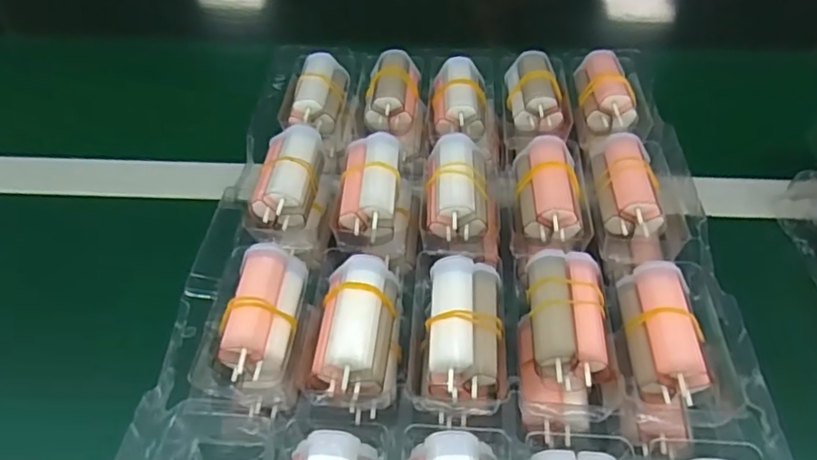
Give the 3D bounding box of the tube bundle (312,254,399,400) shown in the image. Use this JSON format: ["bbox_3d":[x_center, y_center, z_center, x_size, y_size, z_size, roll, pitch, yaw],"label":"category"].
[{"bbox_3d":[-0.026,0.046,0.290,0.035,0.026,0.066,5,49,5],"label":"tube bundle"}]

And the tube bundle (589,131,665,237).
[{"bbox_3d":[0.130,-0.029,0.349,0.029,0.023,0.065,0,49,1],"label":"tube bundle"}]

